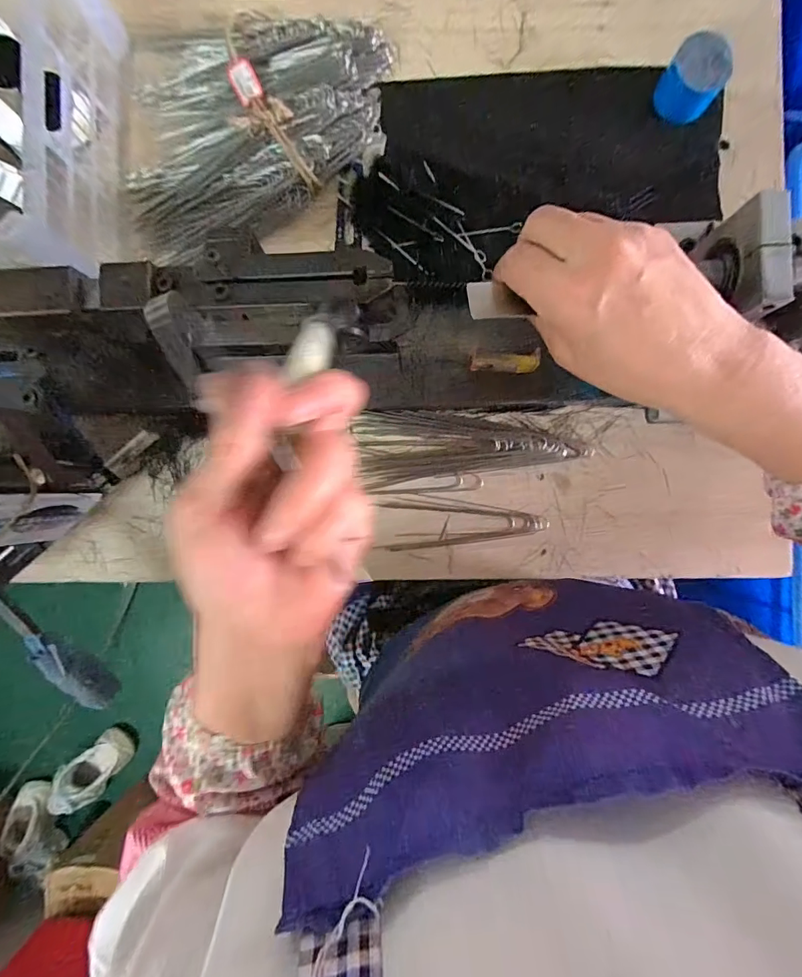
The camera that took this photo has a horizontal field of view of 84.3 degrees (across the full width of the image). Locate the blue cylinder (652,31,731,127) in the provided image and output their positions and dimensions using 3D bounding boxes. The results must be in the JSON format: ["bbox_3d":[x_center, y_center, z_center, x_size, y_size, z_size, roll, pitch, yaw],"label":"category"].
[{"bbox_3d":[0.253,-0.352,0.385,0.051,0.044,0.046,32,91,3],"label":"blue cylinder"}]

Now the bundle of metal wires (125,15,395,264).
[{"bbox_3d":[-0.139,-0.348,0.406,0.265,0.035,0.200,-23,88,2],"label":"bundle of metal wires"}]

